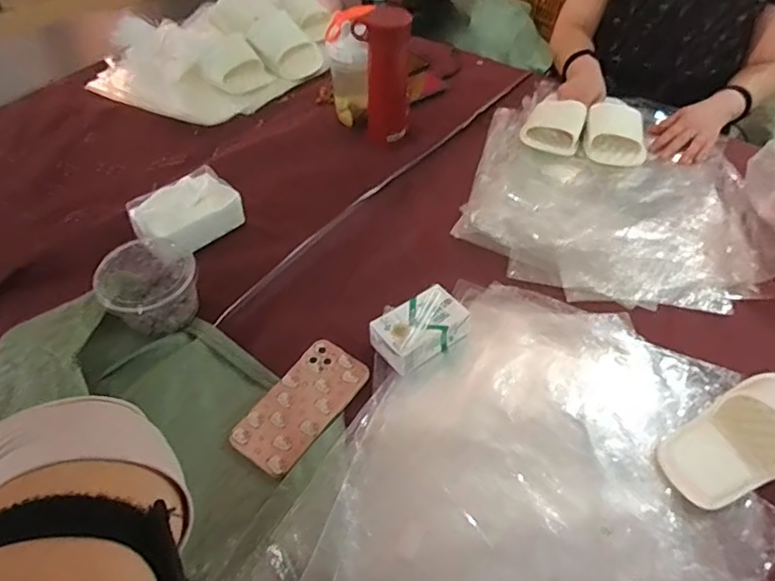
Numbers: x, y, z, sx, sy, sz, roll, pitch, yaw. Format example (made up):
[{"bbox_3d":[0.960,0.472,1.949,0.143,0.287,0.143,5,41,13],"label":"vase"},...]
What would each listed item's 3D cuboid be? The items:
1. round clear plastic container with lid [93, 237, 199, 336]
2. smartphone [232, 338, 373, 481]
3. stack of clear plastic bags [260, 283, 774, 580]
[{"bbox_3d":[-0.294,-0.007,0.685,0.112,0.074,0.104,0,49,-1],"label":"round clear plastic container with lid"},{"bbox_3d":[-0.097,0.128,0.626,0.083,0.011,0.166,28,54,21],"label":"smartphone"},{"bbox_3d":[0.164,0.207,0.544,0.405,0.025,0.481,28,56,17],"label":"stack of clear plastic bags"}]

